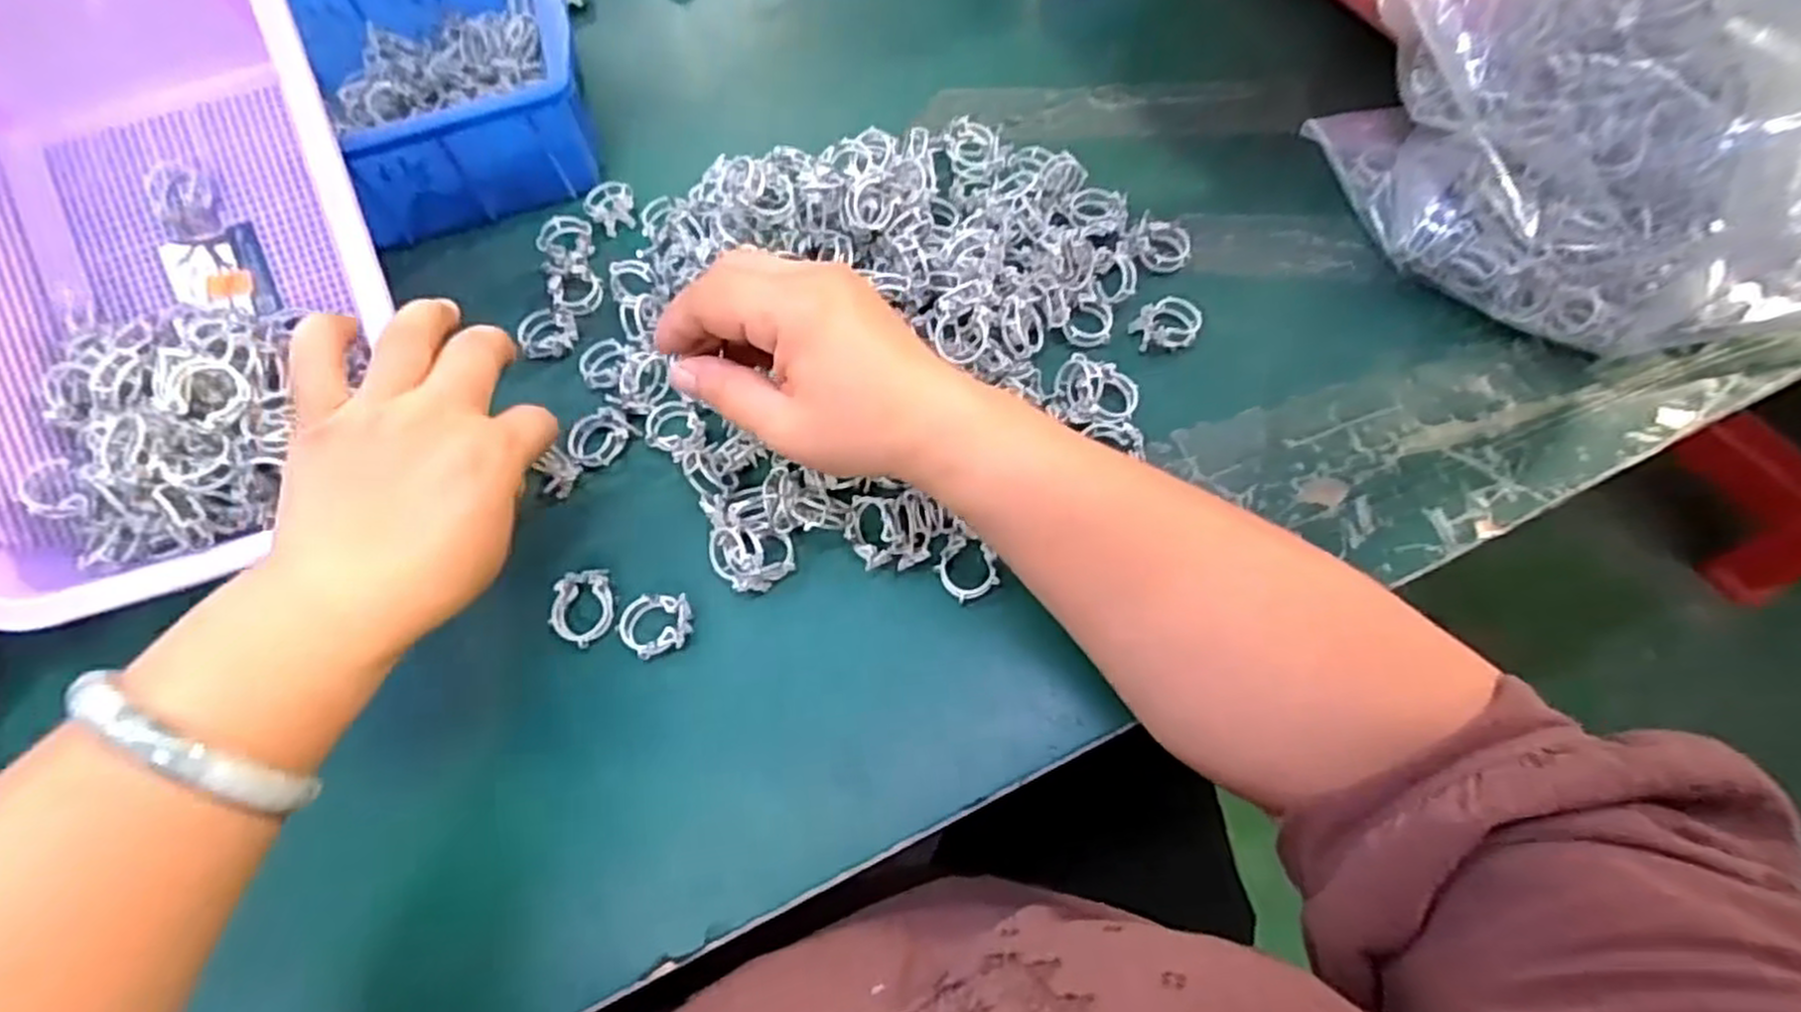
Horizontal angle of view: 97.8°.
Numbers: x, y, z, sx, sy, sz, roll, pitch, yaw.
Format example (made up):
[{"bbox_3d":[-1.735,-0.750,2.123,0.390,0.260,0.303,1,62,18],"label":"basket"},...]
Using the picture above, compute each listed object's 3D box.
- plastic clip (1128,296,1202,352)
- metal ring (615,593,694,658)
[{"bbox_3d":[0.132,-0.090,0.390,0.033,0.013,0.026,-18,65,-6],"label":"plastic clip"},{"bbox_3d":[-0.105,0.052,0.336,0.030,0.011,0.026,-1,67,1],"label":"metal ring"}]

